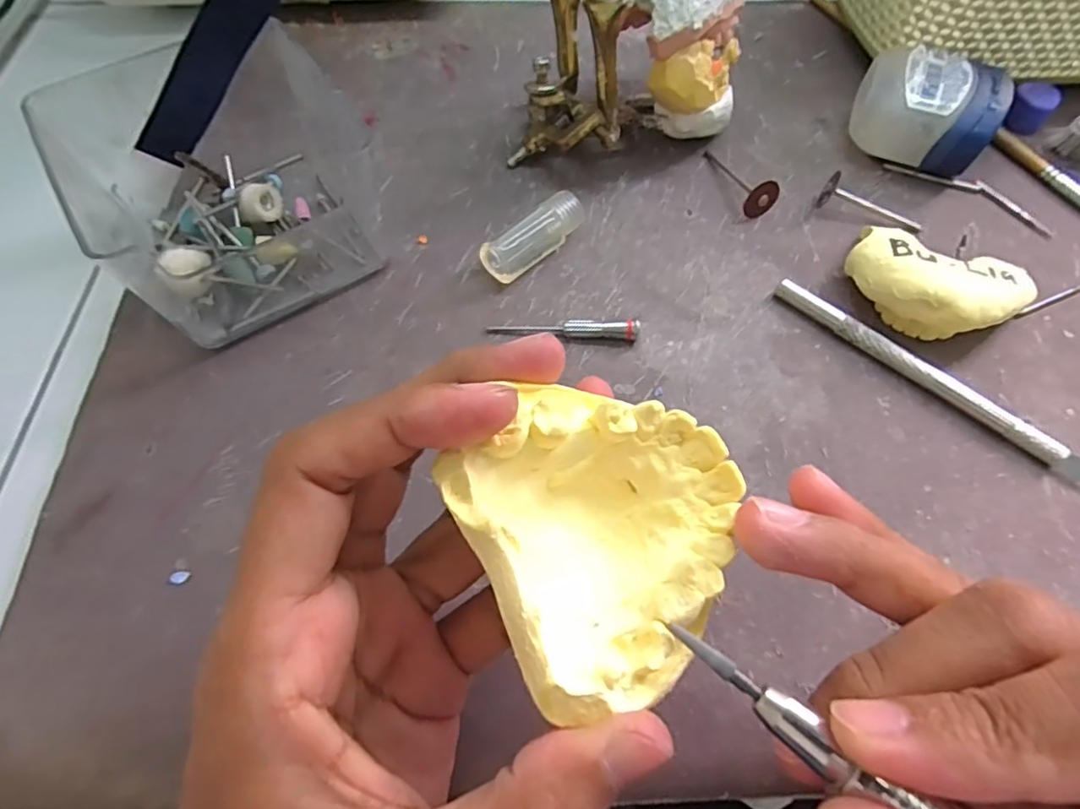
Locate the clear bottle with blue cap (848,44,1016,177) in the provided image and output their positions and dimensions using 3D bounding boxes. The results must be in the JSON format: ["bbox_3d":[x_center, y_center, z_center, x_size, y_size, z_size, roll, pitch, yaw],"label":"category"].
[{"bbox_3d":[0.180,-0.138,0.276,0.060,0.036,0.050,29,67,14],"label":"clear bottle with blue cap"}]

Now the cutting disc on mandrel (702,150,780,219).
[{"bbox_3d":[0.092,-0.107,0.275,0.014,0.015,0.047,-17,52,-9],"label":"cutting disc on mandrel"}]

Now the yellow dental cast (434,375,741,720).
[{"bbox_3d":[0.015,0.026,0.127,0.058,0.023,0.063,-25,66,-12],"label":"yellow dental cast"}]

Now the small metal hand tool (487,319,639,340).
[{"bbox_3d":[0.009,-0.030,0.233,0.059,0.009,0.006,3,63,2],"label":"small metal hand tool"}]

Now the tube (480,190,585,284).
[{"bbox_3d":[-0.002,-0.070,0.249,0.046,0.019,0.015,-36,68,-17],"label":"tube"}]

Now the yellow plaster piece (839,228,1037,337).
[{"bbox_3d":[0.153,-0.045,0.232,0.063,0.027,0.040,30,67,14],"label":"yellow plaster piece"}]

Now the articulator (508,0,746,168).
[{"bbox_3d":[0.043,-0.154,0.263,0.094,0.073,0.084,12,64,6],"label":"articulator"}]

